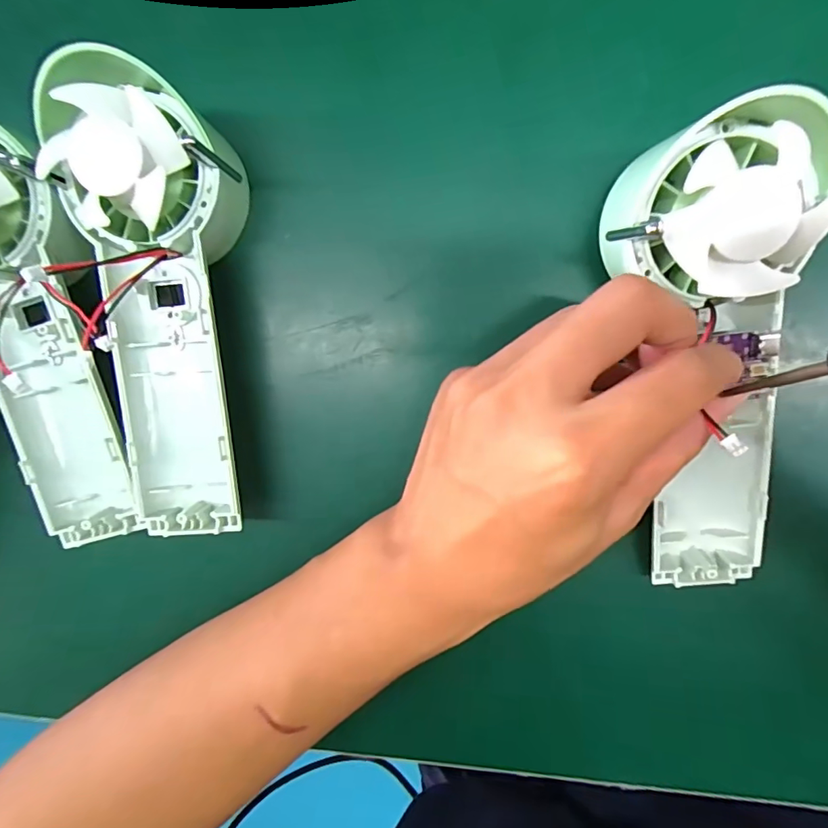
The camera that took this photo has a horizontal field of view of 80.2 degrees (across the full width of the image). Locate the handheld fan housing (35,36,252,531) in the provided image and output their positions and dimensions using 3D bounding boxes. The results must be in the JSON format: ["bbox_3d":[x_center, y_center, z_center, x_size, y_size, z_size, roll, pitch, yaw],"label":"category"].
[{"bbox_3d":[-0.098,-0.041,0.201,0.054,0.056,0.173,-2,97,5],"label":"handheld fan housing"}]

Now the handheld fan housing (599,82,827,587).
[{"bbox_3d":[0.111,-0.013,0.180,0.061,0.028,0.173,-13,114,7],"label":"handheld fan housing"}]

